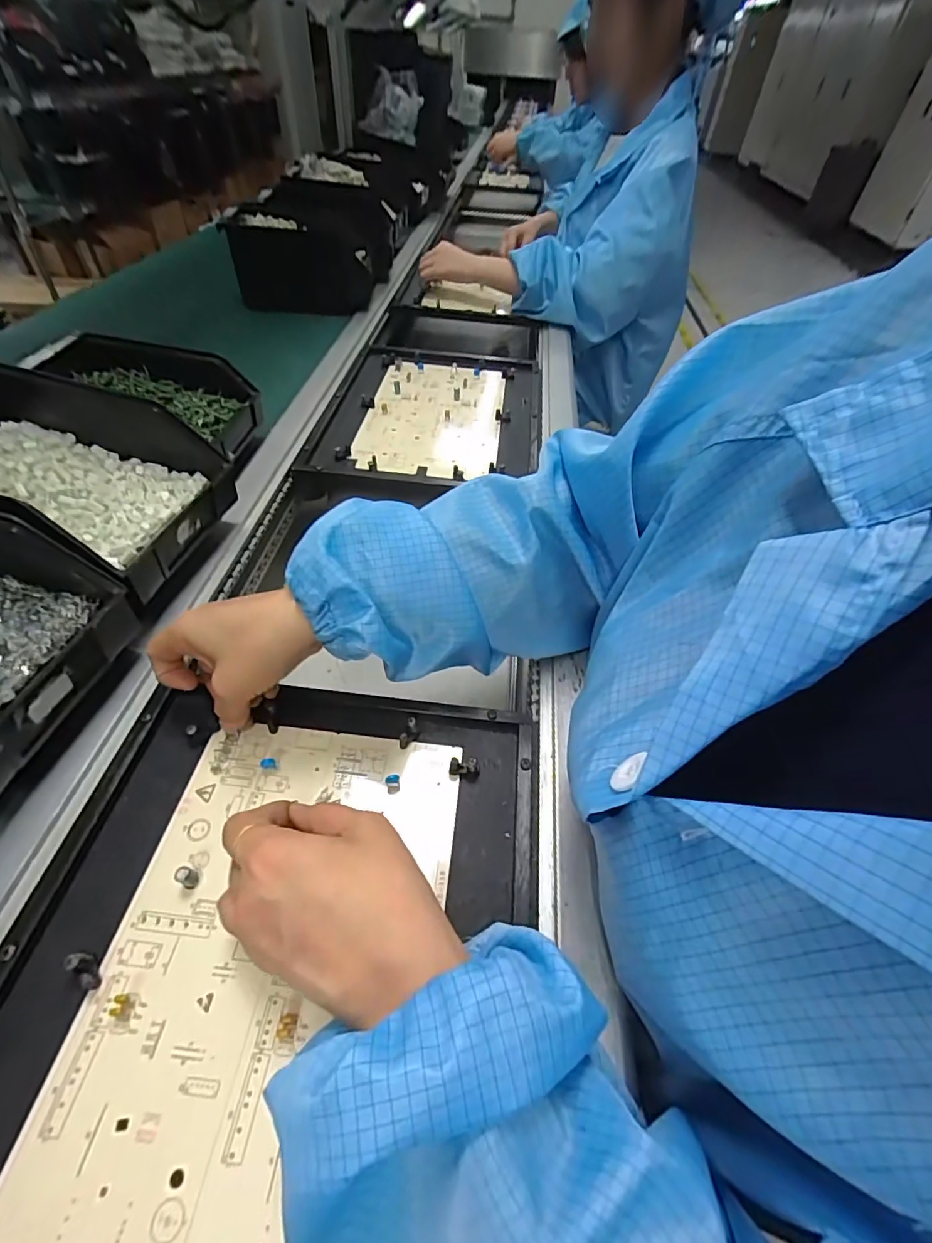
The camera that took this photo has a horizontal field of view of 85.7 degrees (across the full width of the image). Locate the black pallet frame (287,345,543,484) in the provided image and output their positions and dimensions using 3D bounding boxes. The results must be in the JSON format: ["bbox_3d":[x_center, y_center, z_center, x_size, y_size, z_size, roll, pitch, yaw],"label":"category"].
[{"bbox_3d":[-0.039,-0.280,0.669,0.267,0.018,0.336,7,49,2],"label":"black pallet frame"}]

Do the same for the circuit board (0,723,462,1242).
[{"bbox_3d":[-0.104,0.187,0.260,0.171,0.009,0.287,6,49,2],"label":"circuit board"}]

